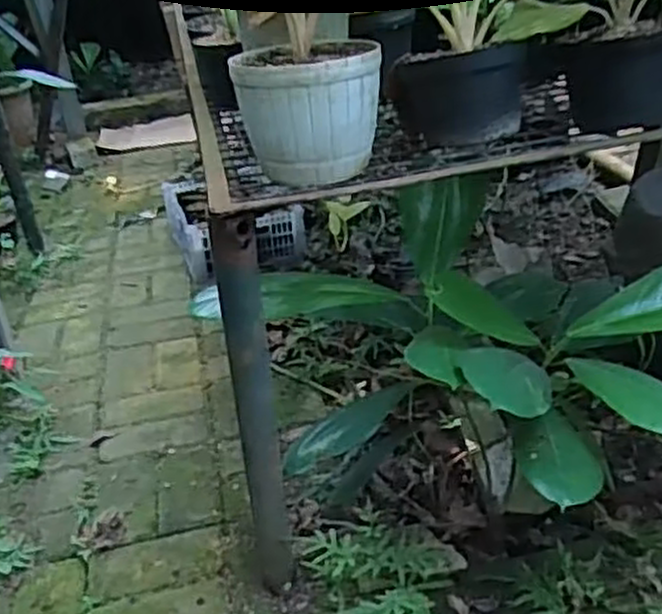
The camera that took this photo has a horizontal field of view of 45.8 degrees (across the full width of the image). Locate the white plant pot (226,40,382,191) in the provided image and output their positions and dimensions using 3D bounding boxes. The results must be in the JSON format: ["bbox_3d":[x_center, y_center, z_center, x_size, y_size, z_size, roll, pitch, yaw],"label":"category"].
[{"bbox_3d":[-0.024,-0.211,0.840,0.145,0.122,0.141,-5,27,3],"label":"white plant pot"}]

